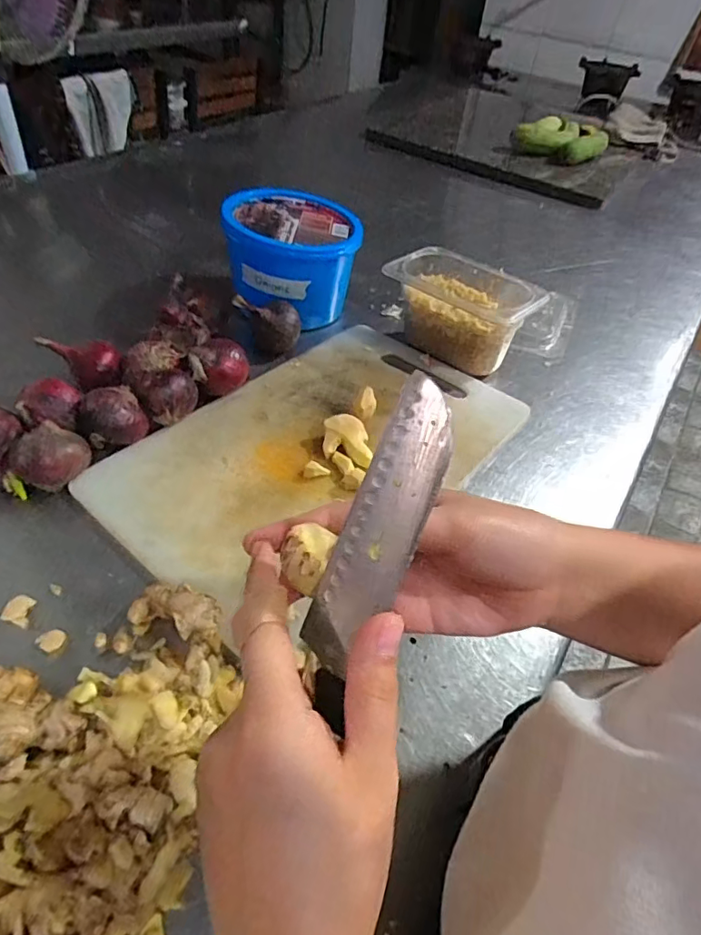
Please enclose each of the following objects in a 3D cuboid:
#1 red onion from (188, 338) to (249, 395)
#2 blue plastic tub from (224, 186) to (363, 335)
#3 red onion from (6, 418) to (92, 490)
[{"bbox_3d":[-0.132,-0.101,0.537,0.057,0.053,0.045,-12,48,-18],"label":"red onion"},{"bbox_3d":[-0.070,-0.257,0.658,0.152,0.124,0.142,4,46,-4],"label":"blue plastic tub"},{"bbox_3d":[-0.249,-0.009,0.436,0.058,0.046,0.051,-29,55,-31],"label":"red onion"}]

